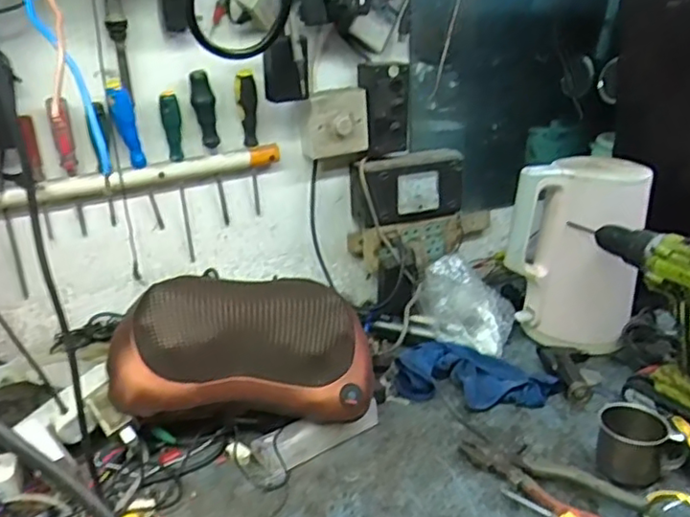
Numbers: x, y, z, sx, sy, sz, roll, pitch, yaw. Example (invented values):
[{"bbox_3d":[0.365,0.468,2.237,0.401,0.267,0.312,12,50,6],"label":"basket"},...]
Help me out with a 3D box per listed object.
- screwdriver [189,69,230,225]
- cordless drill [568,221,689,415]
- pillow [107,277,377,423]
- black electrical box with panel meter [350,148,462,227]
[{"bbox_3d":[-0.180,-0.144,0.840,0.028,0.205,0.028,-5,22,-7],"label":"screwdriver"},{"bbox_3d":[0.377,0.070,0.767,0.187,0.209,0.091,15,28,36],"label":"cordless drill"},{"bbox_3d":[-0.116,0.107,0.746,0.293,0.159,0.100,3,-12,-9],"label":"pillow"},{"bbox_3d":[0.095,-0.111,0.959,0.166,0.100,0.066,-11,24,-21],"label":"black electrical box with panel meter"}]

